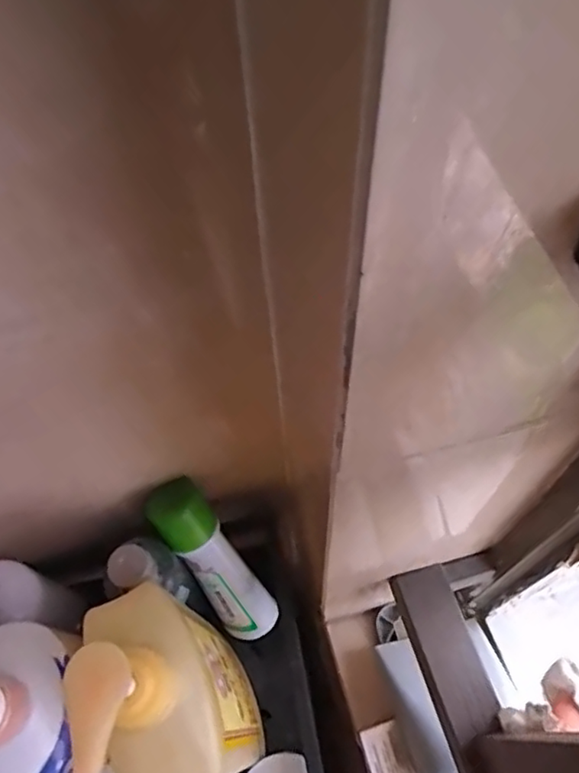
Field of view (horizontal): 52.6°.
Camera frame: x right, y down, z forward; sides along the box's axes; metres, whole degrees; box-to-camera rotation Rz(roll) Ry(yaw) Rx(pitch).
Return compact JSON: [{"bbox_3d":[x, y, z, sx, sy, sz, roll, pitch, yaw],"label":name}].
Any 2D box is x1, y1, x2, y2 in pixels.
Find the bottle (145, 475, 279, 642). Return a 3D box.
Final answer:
[{"bbox_3d":[-0.056,0.141,0.454,0.043,0.165,0.042,-35,31,-17],"label":"bottle"}]

